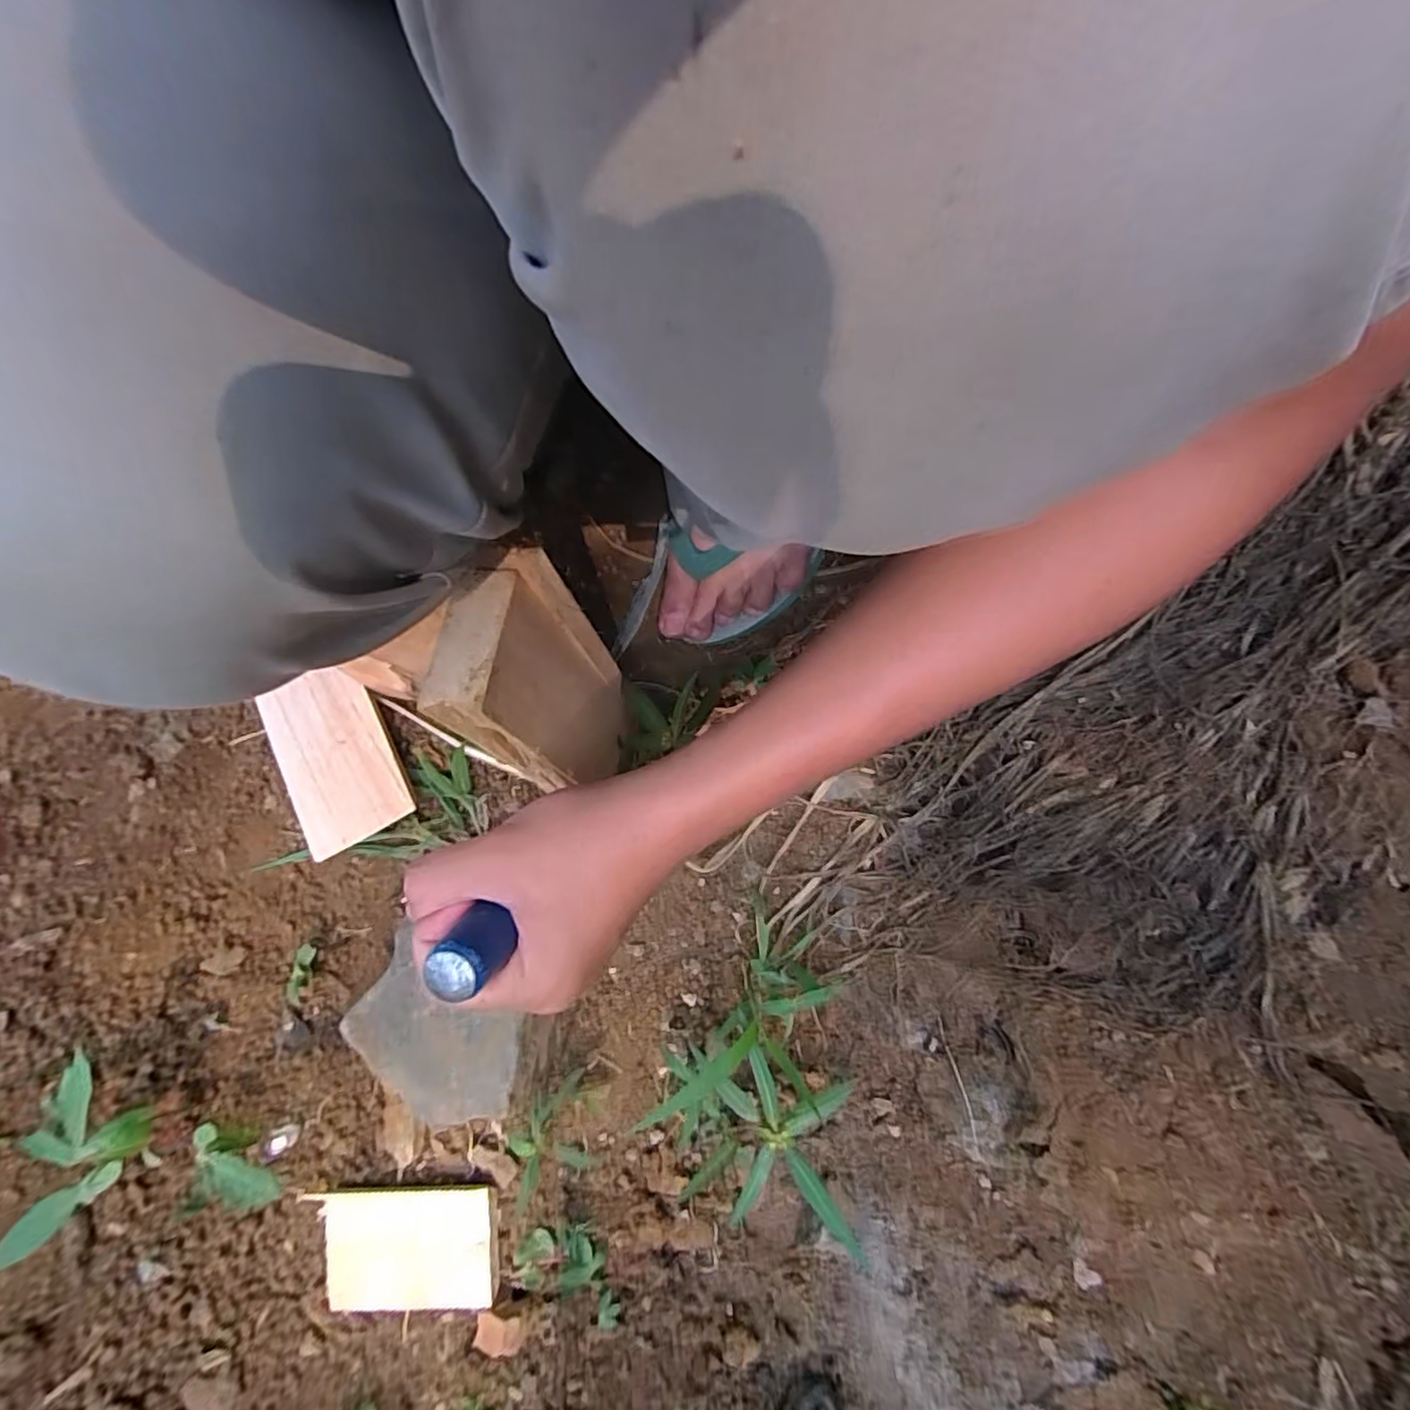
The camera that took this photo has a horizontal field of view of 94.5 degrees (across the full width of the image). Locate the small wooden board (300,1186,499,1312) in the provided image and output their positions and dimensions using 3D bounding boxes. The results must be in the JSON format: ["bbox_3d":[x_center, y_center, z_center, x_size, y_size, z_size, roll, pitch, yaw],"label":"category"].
[{"bbox_3d":[-0.185,0.337,0.403,0.108,0.008,0.066,-4,82,3],"label":"small wooden board"}]

